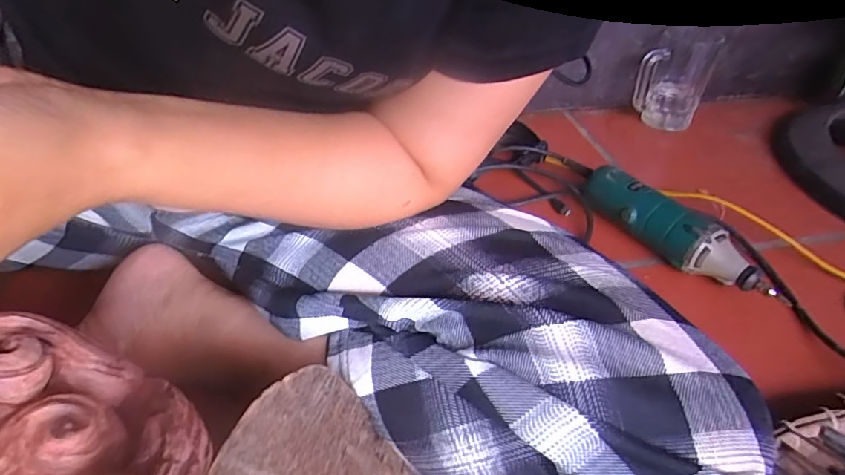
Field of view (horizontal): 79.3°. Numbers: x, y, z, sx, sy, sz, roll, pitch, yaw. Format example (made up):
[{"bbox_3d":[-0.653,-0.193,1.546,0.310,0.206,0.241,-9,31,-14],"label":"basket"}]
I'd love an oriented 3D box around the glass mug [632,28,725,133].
[{"bbox_3d":[0.345,-0.215,0.704,0.086,0.121,0.068,22,43,24],"label":"glass mug"}]

